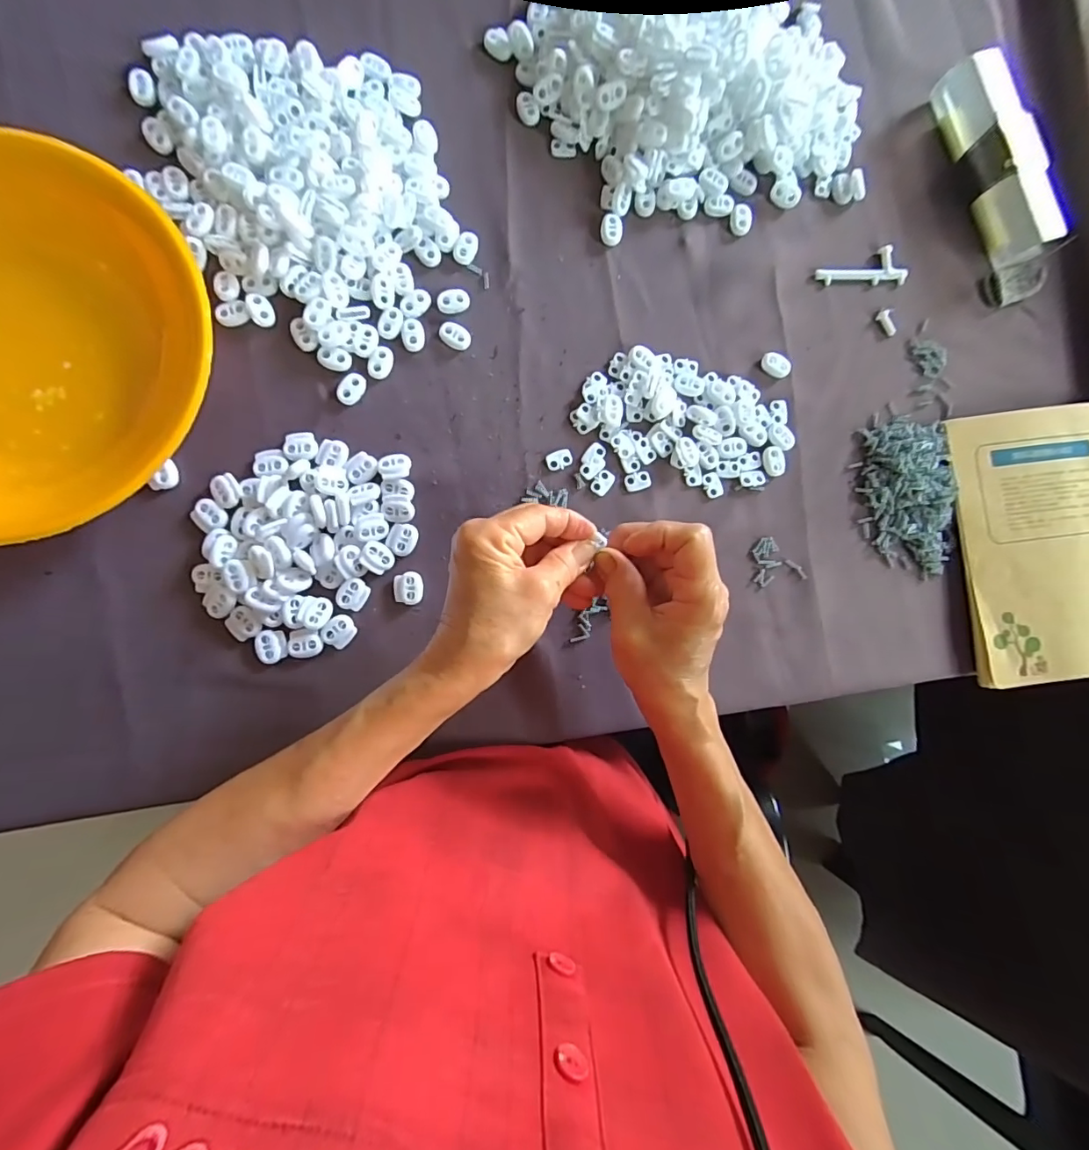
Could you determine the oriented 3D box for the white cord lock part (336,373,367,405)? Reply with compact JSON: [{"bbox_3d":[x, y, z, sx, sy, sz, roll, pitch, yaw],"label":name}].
[{"bbox_3d":[-0.133,-0.129,0.352,0.014,0.004,0.023,31,84,-4],"label":"white cord lock part"}]

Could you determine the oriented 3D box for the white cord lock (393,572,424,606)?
[{"bbox_3d":[-0.093,0.009,0.347,0.020,0.004,0.022,3,86,-6],"label":"white cord lock"}]

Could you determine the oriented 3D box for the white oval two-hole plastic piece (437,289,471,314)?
[{"bbox_3d":[-0.064,-0.194,0.360,0.024,0.004,0.016,-22,89,-7],"label":"white oval two-hole plastic piece"}]

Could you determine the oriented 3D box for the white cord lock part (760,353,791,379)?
[{"bbox_3d":[0.174,-0.158,0.383,0.015,0.006,0.022,-42,91,-7],"label":"white cord lock part"}]

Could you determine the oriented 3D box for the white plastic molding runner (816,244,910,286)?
[{"bbox_3d":[0.247,-0.239,0.398,0.074,0.005,0.028,-11,88,-7],"label":"white plastic molding runner"}]

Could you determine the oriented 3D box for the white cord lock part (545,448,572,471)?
[{"bbox_3d":[0.011,-0.083,0.366,0.019,0.004,0.013,-17,88,-7],"label":"white cord lock part"}]

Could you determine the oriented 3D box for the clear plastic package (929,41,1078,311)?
[{"bbox_3d":[0.359,-0.310,0.396,0.048,0.037,0.179,-15,88,-7],"label":"clear plastic package"}]

